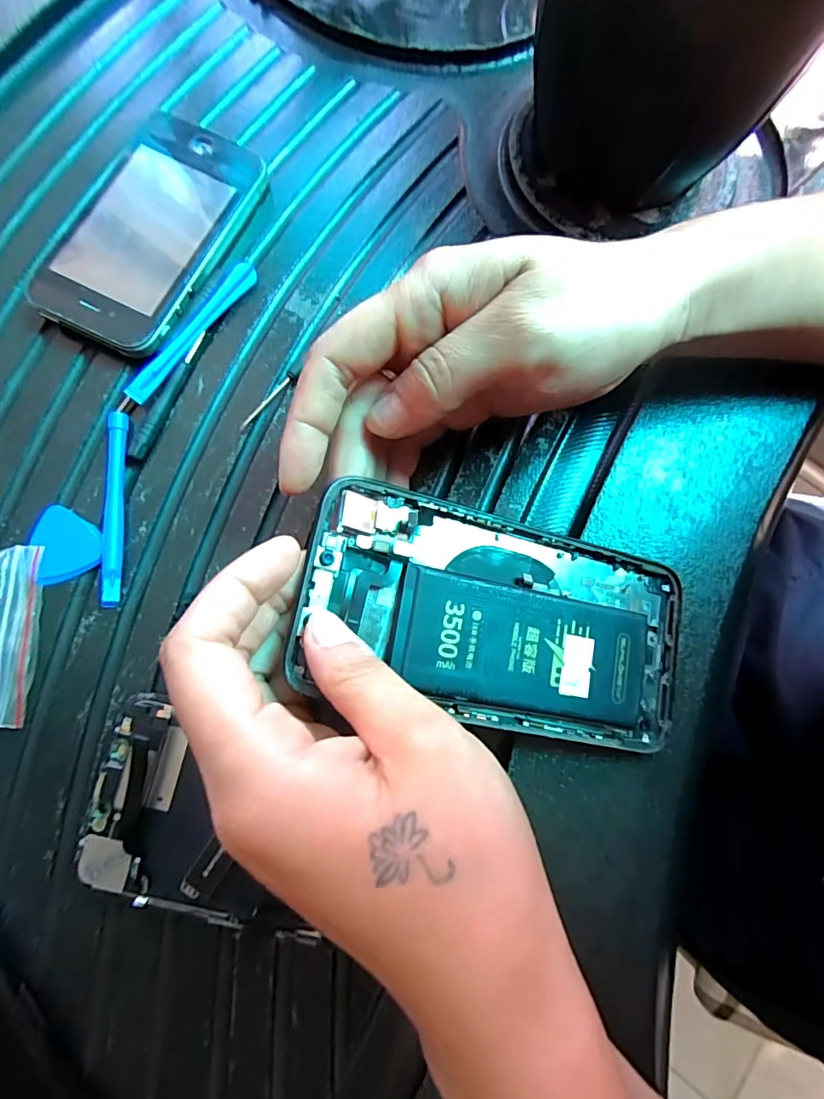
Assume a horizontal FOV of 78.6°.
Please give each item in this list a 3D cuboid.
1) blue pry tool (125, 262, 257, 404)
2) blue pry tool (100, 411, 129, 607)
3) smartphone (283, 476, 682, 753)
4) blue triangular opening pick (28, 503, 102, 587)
[{"bbox_3d":[-0.099,-0.100,0.229,0.010,0.010,0.083,32,79,5],"label":"blue pry tool"},{"bbox_3d":[-0.126,-0.018,0.214,0.008,0.007,0.083,-3,78,-2],"label":"blue pry tool"},{"bbox_3d":[0.035,0.026,0.190,0.151,0.007,0.077,19,78,-13],"label":"smartphone"},{"bbox_3d":[-0.144,-0.004,0.211,0.026,0.006,0.031,-19,79,-5],"label":"blue triangular opening pick"}]

